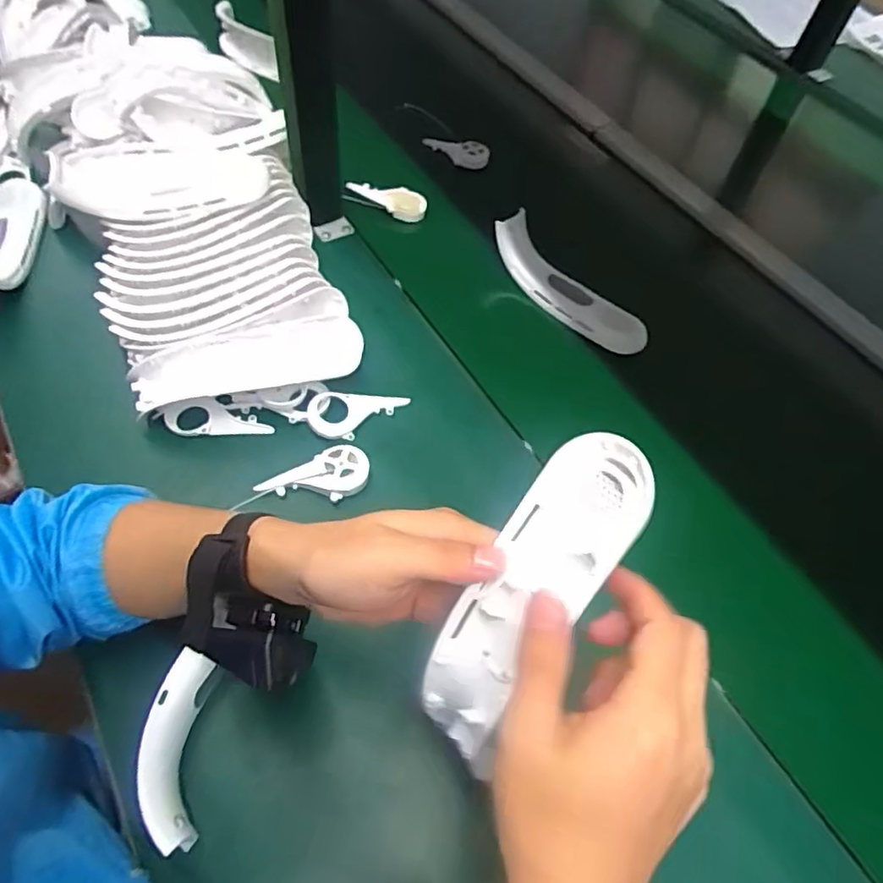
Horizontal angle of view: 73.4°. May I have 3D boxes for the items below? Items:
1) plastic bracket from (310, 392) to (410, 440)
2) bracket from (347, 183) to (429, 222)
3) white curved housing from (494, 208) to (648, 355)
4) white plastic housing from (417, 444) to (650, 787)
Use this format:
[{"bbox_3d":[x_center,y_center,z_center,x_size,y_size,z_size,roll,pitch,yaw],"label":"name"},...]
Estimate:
[{"bbox_3d":[-0.075,-0.024,0.538,0.088,0.012,0.043,-1,58,-5],"label":"plastic bracket"},{"bbox_3d":[-0.066,-0.289,0.714,0.094,0.026,0.040,1,58,-4],"label":"bracket"},{"bbox_3d":[0.139,-0.168,0.633,0.192,0.063,0.050,40,63,19],"label":"white curved housing"},{"bbox_3d":[0.039,0.082,0.291,0.050,0.190,0.024,32,17,16],"label":"white plastic housing"}]

